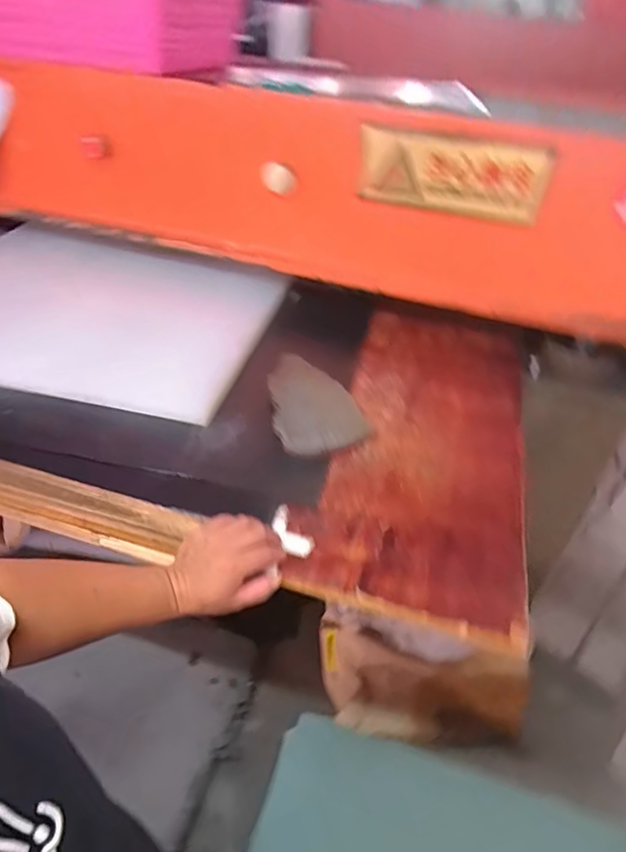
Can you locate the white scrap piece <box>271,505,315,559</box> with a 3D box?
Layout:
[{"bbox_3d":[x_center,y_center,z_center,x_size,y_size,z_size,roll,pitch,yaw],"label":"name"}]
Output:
[{"bbox_3d":[-0.025,0.119,0.596,0.028,0.015,0.069,-16,41,-24],"label":"white scrap piece"}]

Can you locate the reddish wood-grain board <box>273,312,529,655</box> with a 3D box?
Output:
[{"bbox_3d":[0.161,0.009,0.748,0.251,0.032,0.589,13,40,9],"label":"reddish wood-grain board"}]

